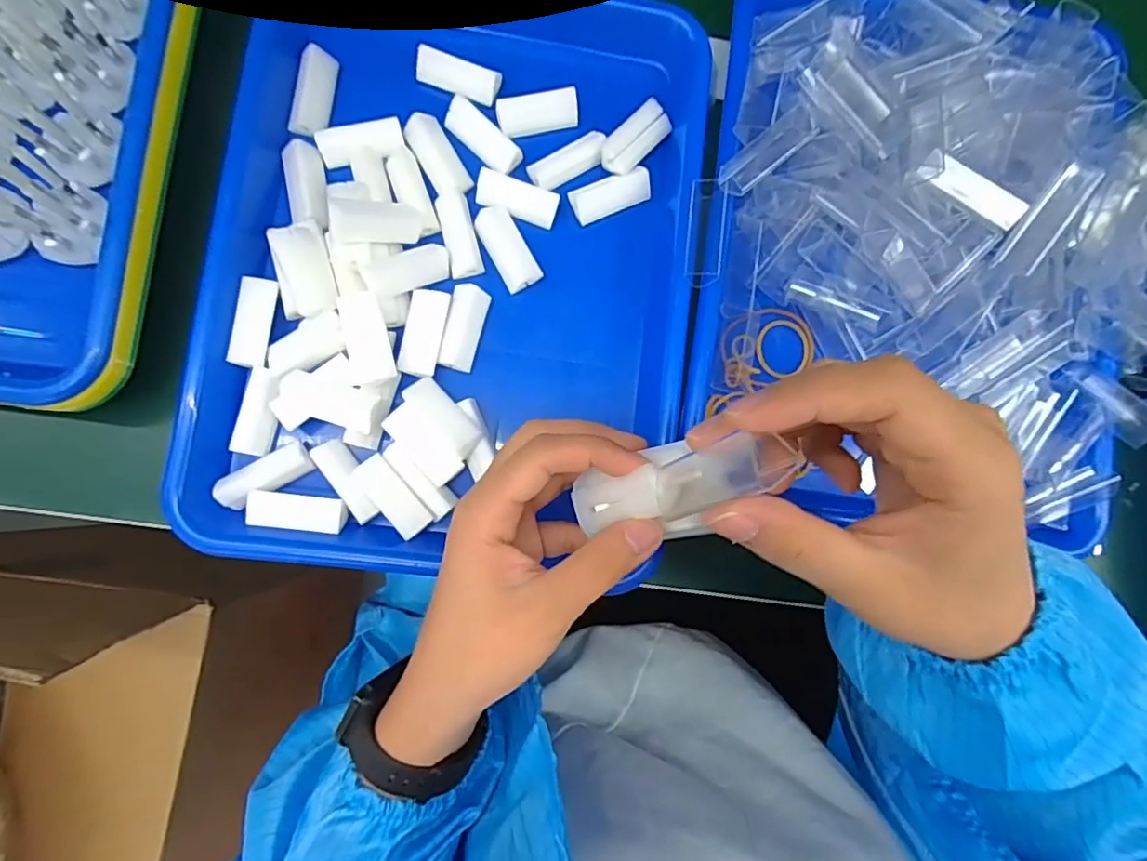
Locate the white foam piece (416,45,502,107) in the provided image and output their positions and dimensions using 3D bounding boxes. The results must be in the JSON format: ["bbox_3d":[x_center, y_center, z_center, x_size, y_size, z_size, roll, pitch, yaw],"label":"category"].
[{"bbox_3d":[-0.066,-0.201,0.334,0.047,0.010,0.020,17,83,-4],"label":"white foam piece"}]

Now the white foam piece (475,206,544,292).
[{"bbox_3d":[-0.037,-0.103,0.333,0.022,0.009,0.048,-29,88,-8],"label":"white foam piece"}]

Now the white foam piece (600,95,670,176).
[{"bbox_3d":[0.037,-0.168,0.338,0.020,0.009,0.048,41,82,-1],"label":"white foam piece"}]

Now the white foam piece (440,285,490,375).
[{"bbox_3d":[-0.060,-0.057,0.323,0.019,0.010,0.047,13,83,-4],"label":"white foam piece"}]

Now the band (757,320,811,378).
[{"bbox_3d":[0.125,-0.049,0.349,0.033,0.005,0.034,0,89,-13],"label":"band"}]

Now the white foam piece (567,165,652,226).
[{"bbox_3d":[0.022,-0.136,0.341,0.046,0.014,0.019,-24,87,-8],"label":"white foam piece"}]

